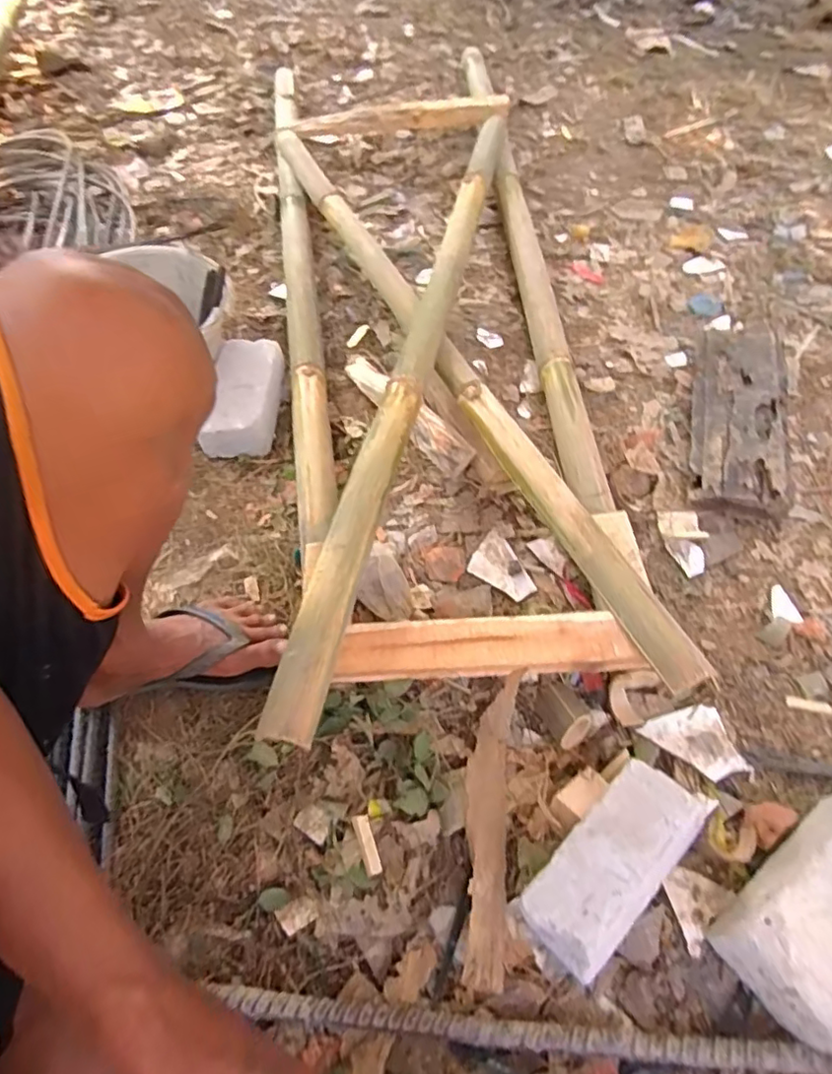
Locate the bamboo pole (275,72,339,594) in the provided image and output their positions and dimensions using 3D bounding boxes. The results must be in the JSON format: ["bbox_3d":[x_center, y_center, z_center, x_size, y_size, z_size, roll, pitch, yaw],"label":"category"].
[{"bbox_3d":[-0.239,-0.557,1.172,0.064,0.070,1.490,-9,57,-3],"label":"bamboo pole"}]

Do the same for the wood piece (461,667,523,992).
[{"bbox_3d":[0.075,0.284,0.602,0.049,0.023,0.286,-8,50,27],"label":"wood piece"}]

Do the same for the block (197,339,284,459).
[{"bbox_3d":[-0.280,-0.232,0.963,0.110,0.064,0.217,0,57,3],"label":"block"}]

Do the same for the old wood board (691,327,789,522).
[{"bbox_3d":[0.483,-0.191,0.884,0.122,0.066,0.380,14,59,12],"label":"old wood board"}]

